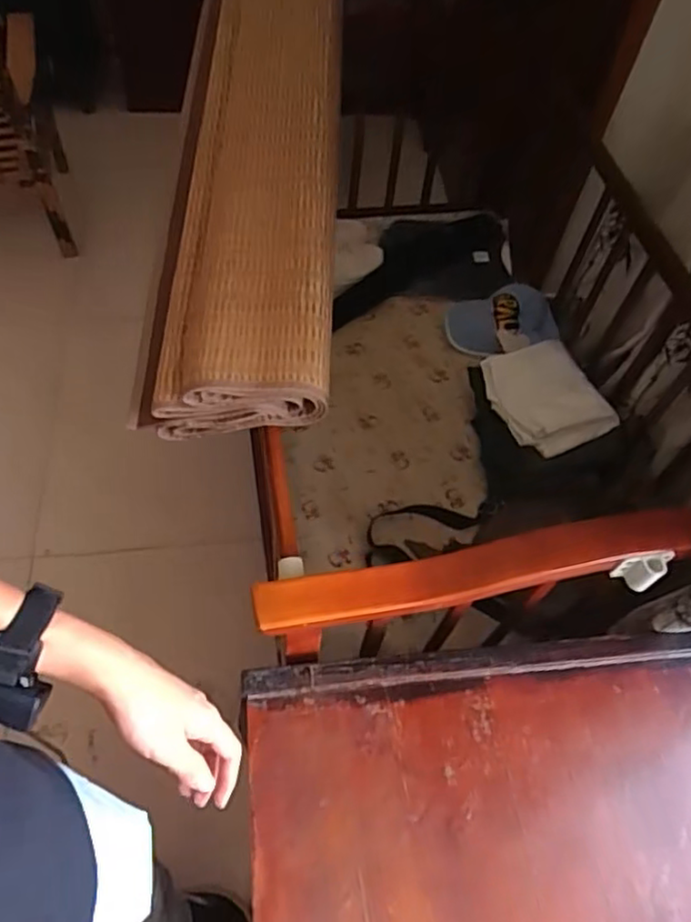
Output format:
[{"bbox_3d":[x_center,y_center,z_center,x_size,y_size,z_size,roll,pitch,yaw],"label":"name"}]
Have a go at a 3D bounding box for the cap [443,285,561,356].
[{"bbox_3d":[0.336,-0.306,1.422,0.234,0.071,0.148,-5,57,-8],"label":"cap"}]

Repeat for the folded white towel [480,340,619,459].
[{"bbox_3d":[0.363,-0.119,1.184,0.173,0.032,0.214,-24,65,1],"label":"folded white towel"}]

